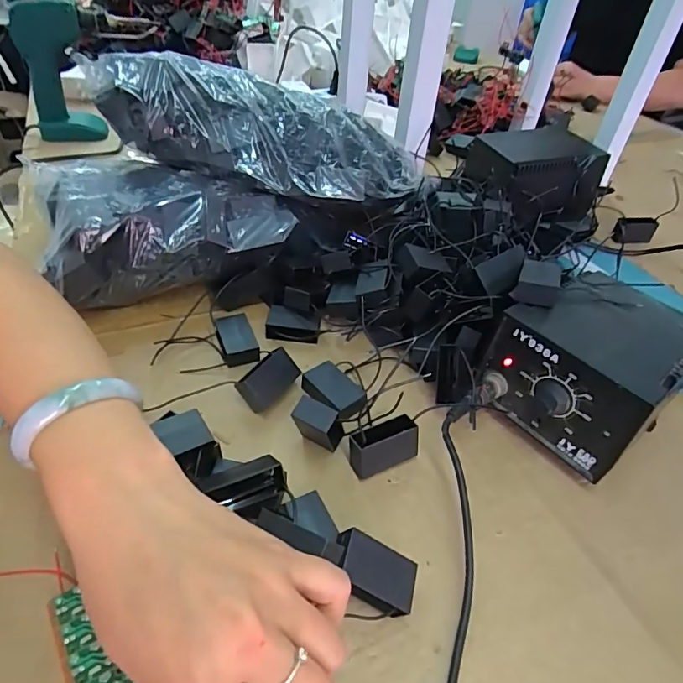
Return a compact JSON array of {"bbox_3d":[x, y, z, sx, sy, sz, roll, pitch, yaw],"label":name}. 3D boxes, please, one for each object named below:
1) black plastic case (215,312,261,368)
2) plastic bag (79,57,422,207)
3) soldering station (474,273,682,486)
[{"bbox_3d":[-0.092,-0.001,0.413,0.029,0.018,0.048,-15,46,-21],"label":"black plastic case"},{"bbox_3d":[-0.071,-0.214,0.460,0.290,0.087,0.110,9,43,3],"label":"plastic bag"},{"bbox_3d":[0.191,0.019,0.374,0.135,0.094,0.117,-29,53,-32],"label":"soldering station"}]

